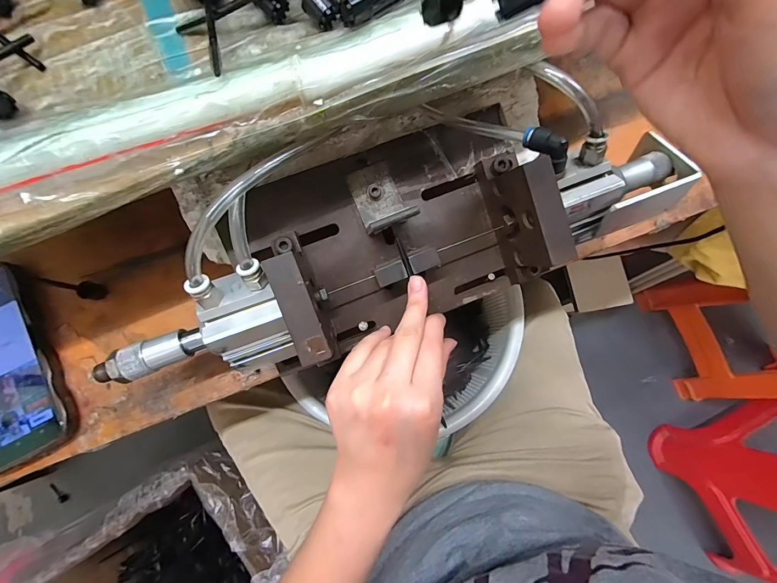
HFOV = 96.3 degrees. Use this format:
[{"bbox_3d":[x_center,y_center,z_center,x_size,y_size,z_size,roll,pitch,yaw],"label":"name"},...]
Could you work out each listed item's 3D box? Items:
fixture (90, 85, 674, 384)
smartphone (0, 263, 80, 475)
[{"bbox_3d":[-0.010,-0.038,0.257,0.384,0.099,0.140,-26,81,-9],"label":"fixture"},{"bbox_3d":[-0.323,0.060,0.290,0.078,0.017,0.167,-26,81,-6],"label":"smartphone"}]

